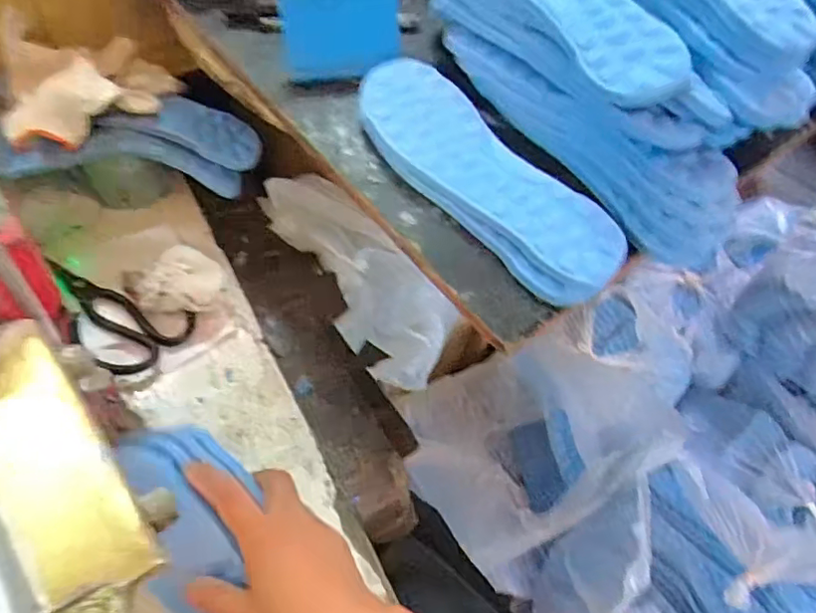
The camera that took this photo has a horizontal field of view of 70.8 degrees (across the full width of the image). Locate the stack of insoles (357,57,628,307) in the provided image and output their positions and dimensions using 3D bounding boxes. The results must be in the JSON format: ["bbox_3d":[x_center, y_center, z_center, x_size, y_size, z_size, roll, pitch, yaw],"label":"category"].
[{"bbox_3d":[0.049,-0.098,0.424,0.079,0.045,0.242,-30,64,-25],"label":"stack of insoles"}]

